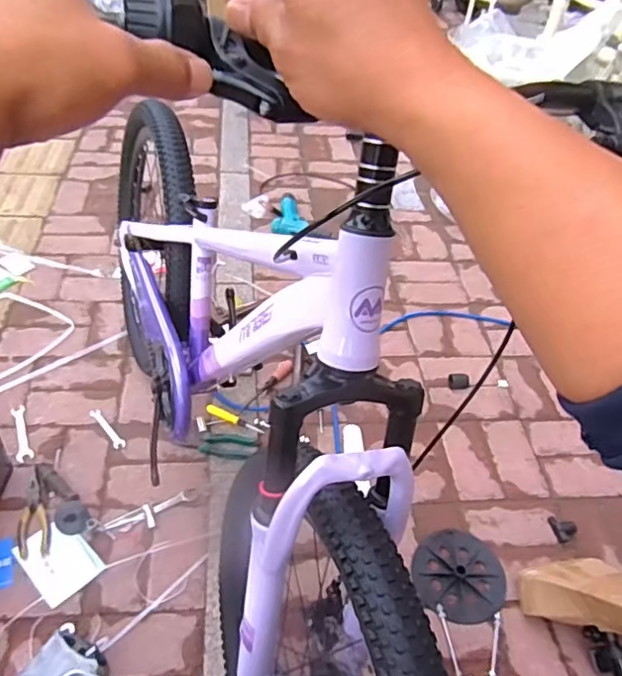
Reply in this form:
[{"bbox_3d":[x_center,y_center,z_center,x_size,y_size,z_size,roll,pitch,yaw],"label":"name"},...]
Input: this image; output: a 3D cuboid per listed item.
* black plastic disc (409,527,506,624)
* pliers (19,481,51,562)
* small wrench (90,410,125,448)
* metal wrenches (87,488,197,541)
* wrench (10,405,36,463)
[{"bbox_3d":[0.268,0.422,1.086,0.163,0.009,0.161,5,44,-5],"label":"black plastic disc"},{"bbox_3d":[-0.505,0.323,1.096,0.052,0.010,0.164,-9,47,-16],"label":"pliers"},{"bbox_3d":[-0.419,0.188,1.243,0.024,0.007,0.108,-30,55,-32],"label":"small wrench"},{"bbox_3d":[-0.302,0.320,1.106,0.194,0.024,0.054,-17,49,-22],"label":"metal wrenches"},{"bbox_3d":[-0.590,0.193,1.228,0.031,0.011,0.146,-16,49,-22],"label":"wrench"}]

